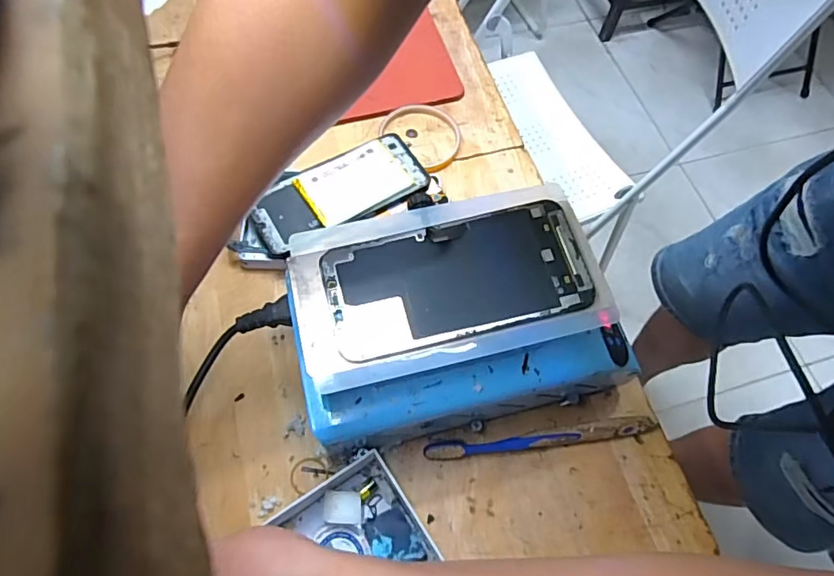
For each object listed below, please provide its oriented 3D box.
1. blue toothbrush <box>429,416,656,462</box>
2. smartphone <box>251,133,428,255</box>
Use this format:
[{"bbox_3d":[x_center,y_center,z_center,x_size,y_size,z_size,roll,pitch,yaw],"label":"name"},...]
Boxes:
[{"bbox_3d":[0.098,0.119,0.419,0.182,0.016,0.014,-6,65,-6],"label":"blue toothbrush"},{"bbox_3d":[-0.070,-0.090,0.488,0.163,0.007,0.072,-29,74,-18],"label":"smartphone"}]

